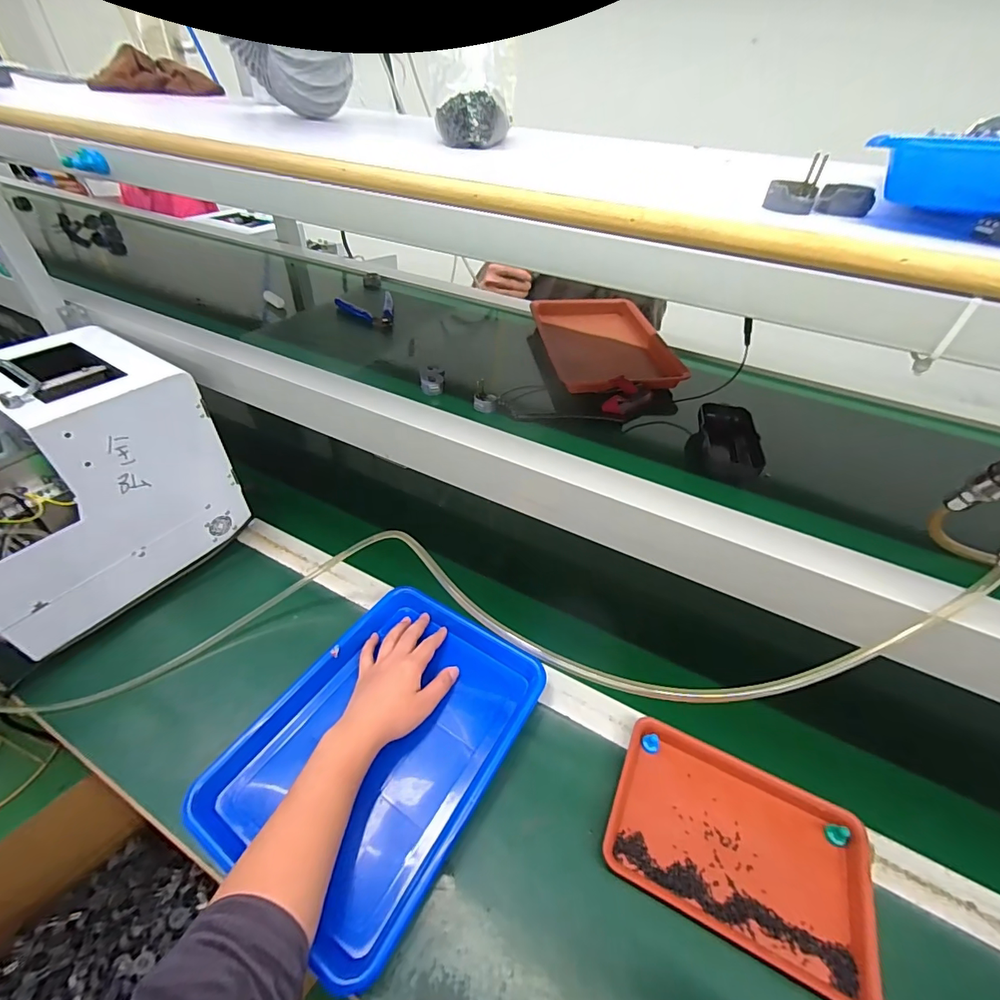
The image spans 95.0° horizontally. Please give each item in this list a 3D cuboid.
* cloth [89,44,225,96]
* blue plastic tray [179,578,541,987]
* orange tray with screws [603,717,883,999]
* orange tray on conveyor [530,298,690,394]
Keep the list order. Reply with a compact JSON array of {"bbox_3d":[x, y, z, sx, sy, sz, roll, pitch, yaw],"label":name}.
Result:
[{"bbox_3d":[-0.542,-0.672,0.719,0.174,0.047,0.117,-17,47,-23],"label":"cloth"},{"bbox_3d":[-0.128,0.264,0.523,0.254,0.048,0.341,25,46,21],"label":"blue plastic tray"},{"bbox_3d":[0.235,0.342,0.460,0.233,0.024,0.155,21,44,17],"label":"orange tray with screws"},{"bbox_3d":[0.133,-0.198,0.599,0.152,0.037,0.233,-1,42,-6],"label":"orange tray on conveyor"}]

